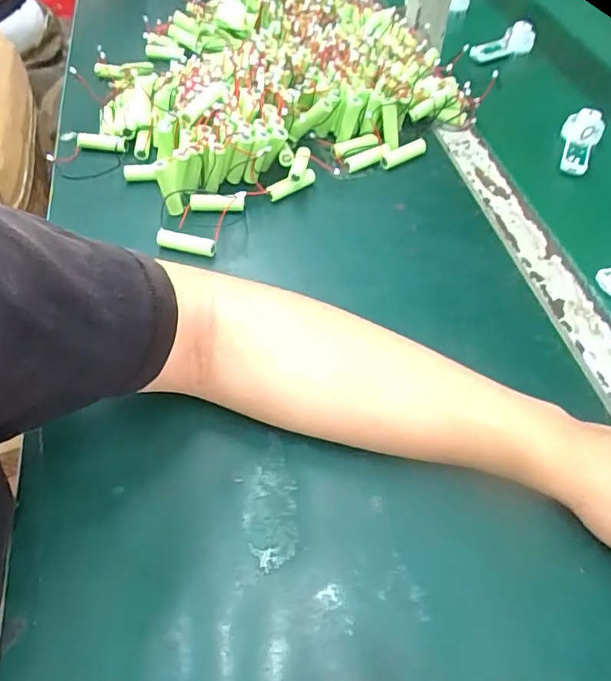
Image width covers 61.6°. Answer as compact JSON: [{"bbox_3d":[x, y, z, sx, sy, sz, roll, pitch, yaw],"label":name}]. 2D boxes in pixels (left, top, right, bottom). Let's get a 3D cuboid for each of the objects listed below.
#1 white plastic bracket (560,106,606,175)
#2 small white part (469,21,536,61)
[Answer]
[{"bbox_3d":[0.290,-0.212,0.543,0.040,0.028,0.084,23,57,16],"label":"white plastic bracket"},{"bbox_3d":[0.262,-0.402,0.688,0.101,0.036,0.017,-18,56,-13],"label":"small white part"}]

